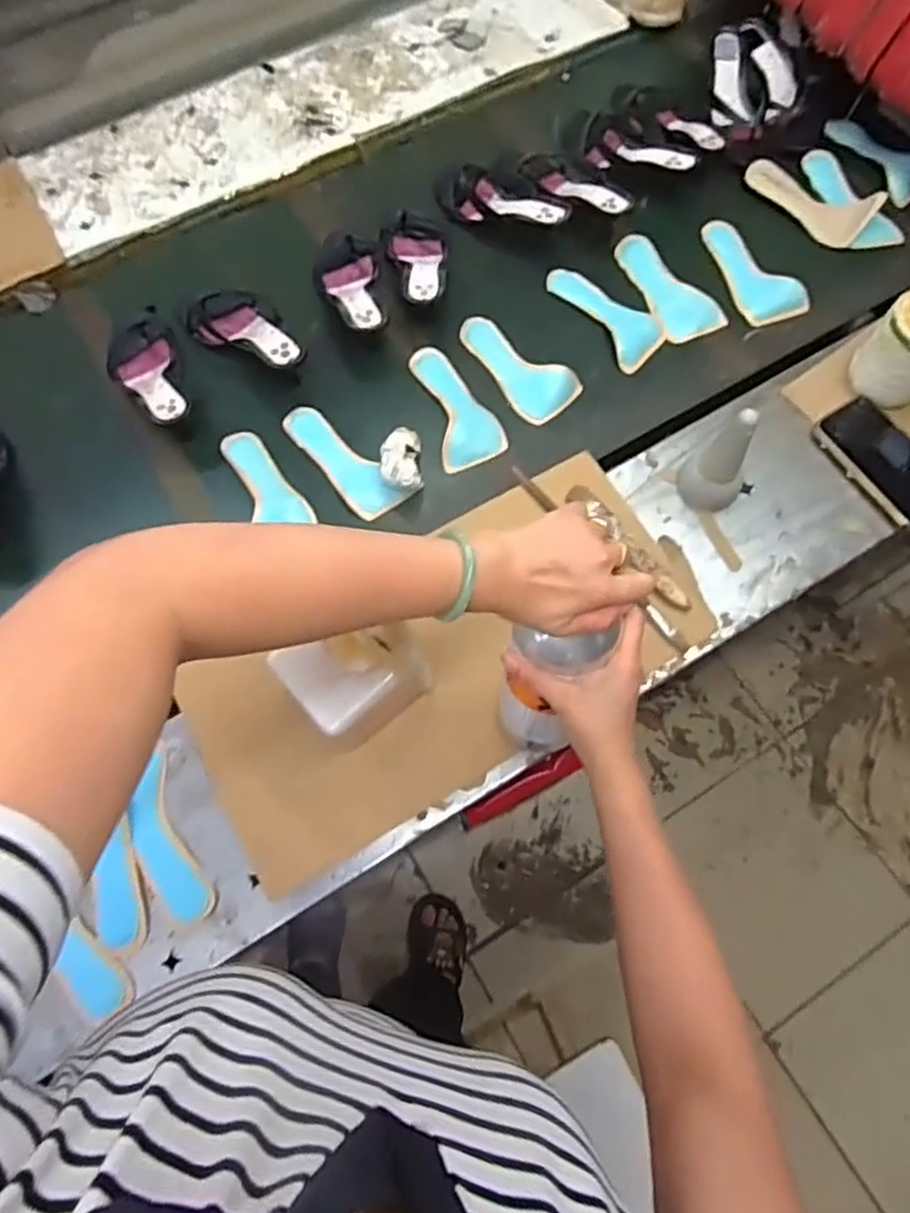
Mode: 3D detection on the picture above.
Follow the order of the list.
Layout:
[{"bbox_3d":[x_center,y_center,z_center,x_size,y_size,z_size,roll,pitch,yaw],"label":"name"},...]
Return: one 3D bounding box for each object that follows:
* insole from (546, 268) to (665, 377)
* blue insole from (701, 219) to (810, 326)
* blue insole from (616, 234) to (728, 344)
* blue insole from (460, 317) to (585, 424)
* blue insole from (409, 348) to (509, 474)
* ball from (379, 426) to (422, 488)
[{"bbox_3d":[0.189,-0.379,0.876,0.084,0.006,0.174,-41,75,-13],"label":"insole"},{"bbox_3d":[0.393,-0.450,0.899,0.078,0.018,0.172,-20,71,-7],"label":"blue insole"},{"bbox_3d":[0.284,-0.436,0.917,0.086,0.010,0.187,-22,71,-8],"label":"blue insole"},{"bbox_3d":[0.072,-0.306,0.868,0.179,0.007,0.086,42,75,14],"label":"blue insole"},{"bbox_3d":[0.003,-0.250,0.832,0.079,0.007,0.175,-16,71,-6],"label":"blue insole"},{"bbox_3d":[-0.062,-0.164,0.781,0.048,0.041,0.074,0,70,0],"label":"ball"}]

